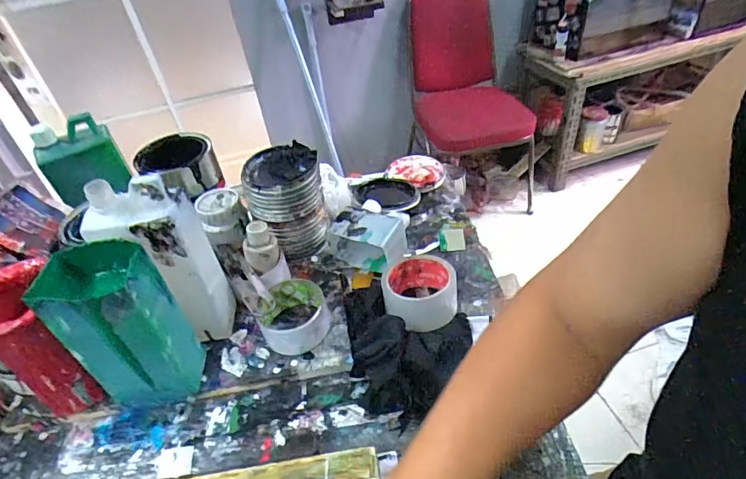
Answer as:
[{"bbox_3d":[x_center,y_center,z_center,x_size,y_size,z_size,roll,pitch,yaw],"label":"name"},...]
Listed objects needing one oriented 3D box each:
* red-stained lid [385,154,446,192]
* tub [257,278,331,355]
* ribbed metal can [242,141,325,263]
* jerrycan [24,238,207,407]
[{"bbox_3d":[0.080,-0.120,0.822,0.102,0.025,0.085,26,51,33],"label":"red-stained lid"},{"bbox_3d":[-0.095,0.093,0.561,0.080,0.050,0.083,-5,40,4],"label":"tub"},{"bbox_3d":[-0.121,-0.053,0.648,0.104,0.128,0.101,-16,41,-10],"label":"ribbed metal can"},{"bbox_3d":[-0.251,0.098,0.483,0.098,0.210,0.084,-10,40,-2],"label":"jerrycan"}]

